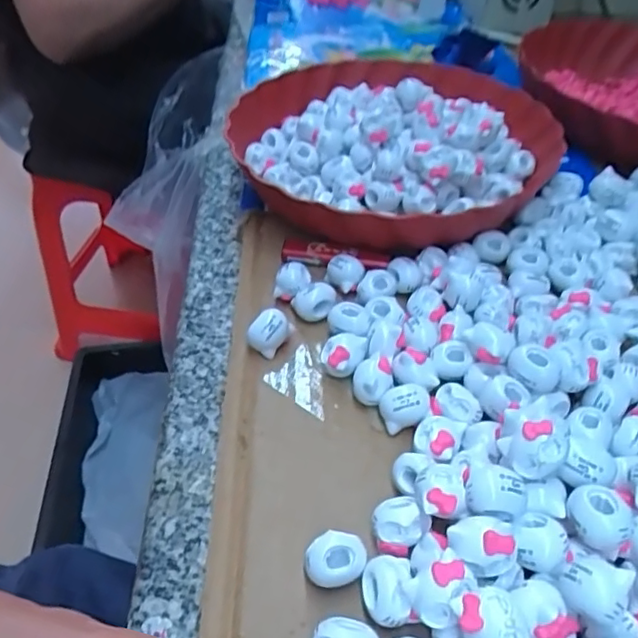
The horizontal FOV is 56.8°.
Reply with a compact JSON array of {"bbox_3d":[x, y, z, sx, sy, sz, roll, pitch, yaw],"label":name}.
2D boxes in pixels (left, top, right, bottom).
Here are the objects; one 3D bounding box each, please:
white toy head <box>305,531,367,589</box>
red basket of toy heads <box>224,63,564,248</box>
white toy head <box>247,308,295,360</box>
[{"bbox_3d":[0.007,0.103,0.248,0.024,0.020,0.018,8,45,8],"label":"white toy head"},{"bbox_3d":[0.052,-0.134,0.449,0.230,0.065,0.231,0,44,0],"label":"red basket of toy heads"},{"bbox_3d":[-0.028,0.009,0.342,0.019,0.026,0.023,18,47,18],"label":"white toy head"}]

